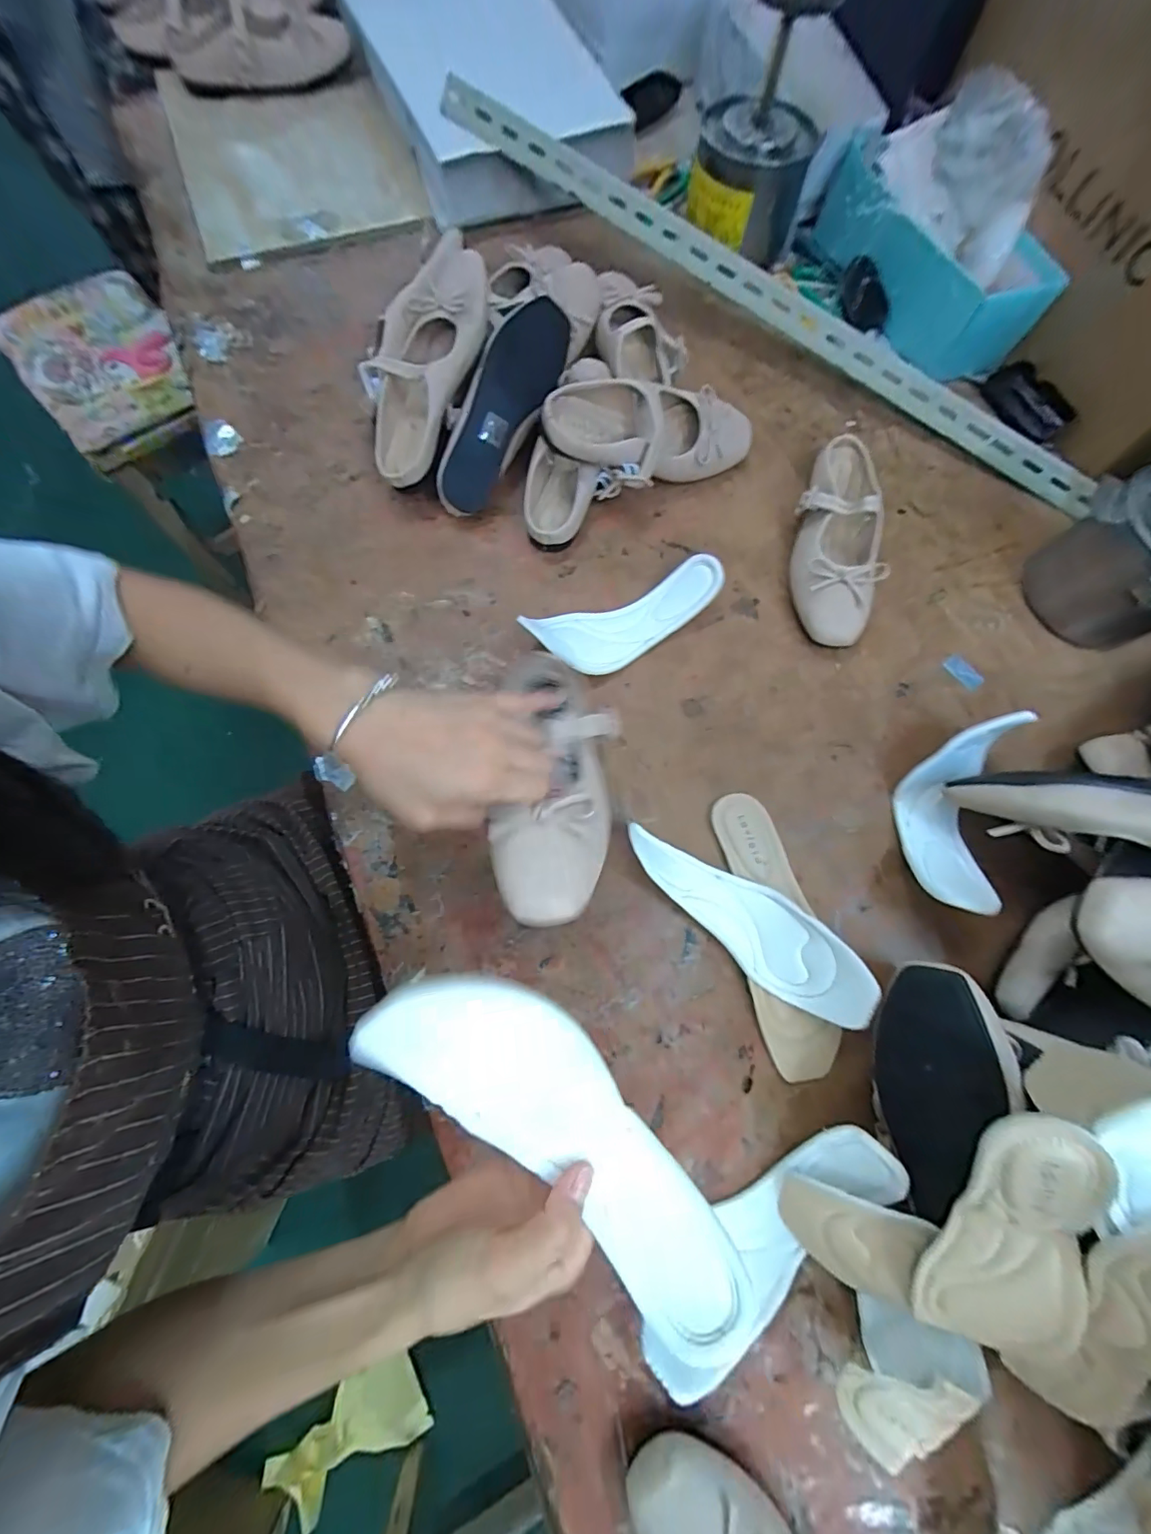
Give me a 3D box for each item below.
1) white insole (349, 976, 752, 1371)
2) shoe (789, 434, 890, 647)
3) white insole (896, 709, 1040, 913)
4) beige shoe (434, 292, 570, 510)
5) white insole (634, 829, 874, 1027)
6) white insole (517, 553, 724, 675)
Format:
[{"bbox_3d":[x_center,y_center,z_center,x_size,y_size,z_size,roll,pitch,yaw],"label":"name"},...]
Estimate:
[{"bbox_3d":[-0.004,0.180,0.243,0.218,0.036,0.074,45,77,0],"label":"white insole"},{"bbox_3d":[0.277,-0.247,0.529,0.088,0.060,0.243,16,74,3],"label":"shoe"},{"bbox_3d":[0.332,0.037,0.439,0.061,0.070,0.175,21,74,5],"label":"white insole"},{"bbox_3d":[-0.074,-0.384,0.533,0.066,0.052,0.234,30,95,7],"label":"beige shoe"},{"bbox_3d":[0.138,0.118,0.413,0.065,0.068,0.208,-44,79,-12],"label":"white insole"},{"bbox_3d":[0.056,-0.148,0.504,0.198,0.039,0.080,-20,75,-7],"label":"white insole"}]

